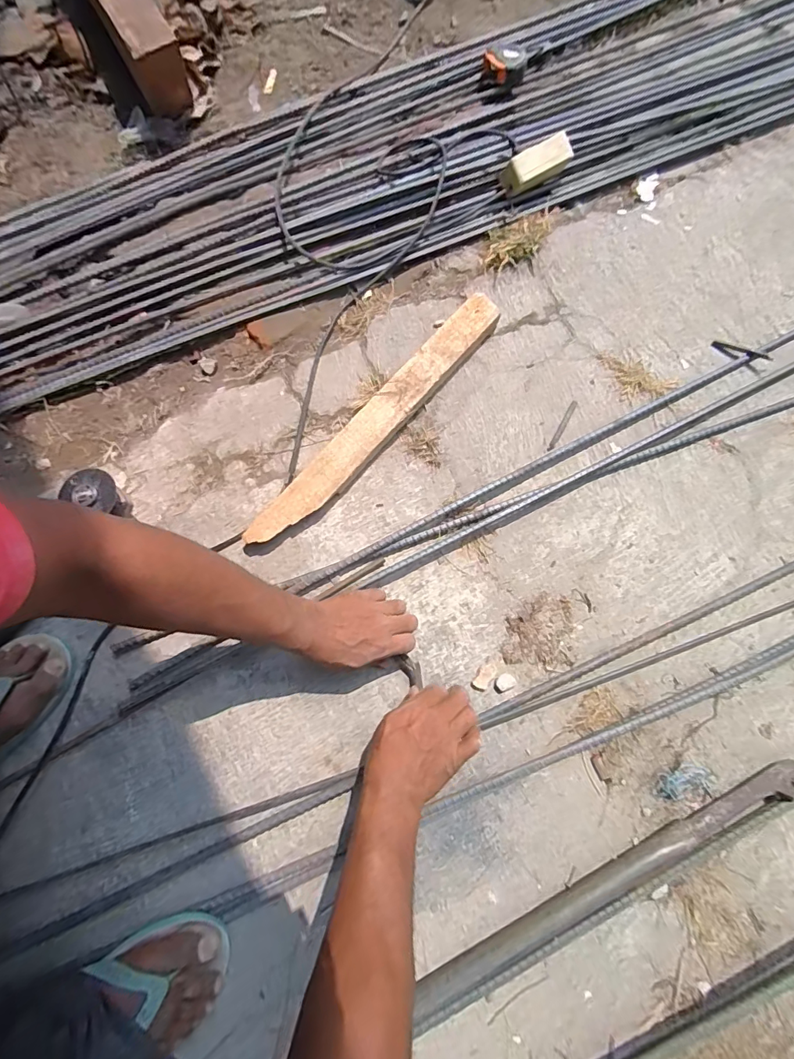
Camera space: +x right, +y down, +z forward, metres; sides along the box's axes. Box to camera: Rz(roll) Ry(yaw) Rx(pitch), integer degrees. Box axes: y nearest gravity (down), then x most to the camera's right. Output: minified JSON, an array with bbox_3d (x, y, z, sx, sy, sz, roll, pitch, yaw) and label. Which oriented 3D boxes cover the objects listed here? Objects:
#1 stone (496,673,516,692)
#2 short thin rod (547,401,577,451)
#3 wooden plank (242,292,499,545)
[{"bbox_3d":[0.138,0.193,0.577,0.025,0.009,0.019,-31,76,-7],"label":"stone"},{"bbox_3d":[0.246,-0.154,0.675,0.010,0.004,0.093,29,77,9],"label":"short thin rod"},{"bbox_3d":[-0.022,-0.163,0.655,0.060,0.016,0.491,39,78,12],"label":"wooden plank"}]

